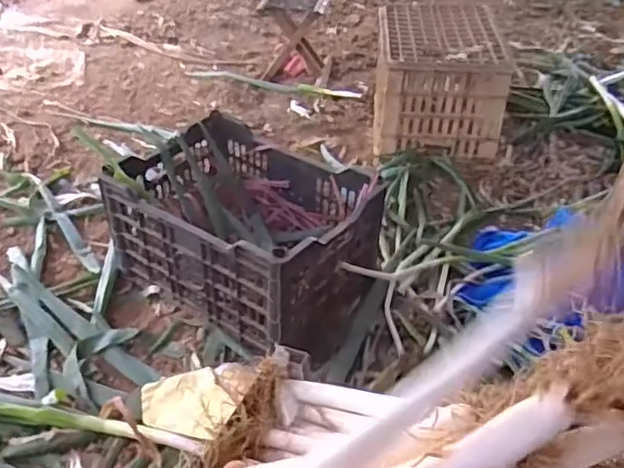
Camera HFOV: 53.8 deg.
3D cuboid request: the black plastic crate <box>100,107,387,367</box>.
[{"bbox_3d":[-0.120,-0.001,1.239,0.479,0.247,0.335,26,44,27],"label":"black plastic crate"}]

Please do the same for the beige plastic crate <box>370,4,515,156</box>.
[{"bbox_3d":[0.359,-0.455,1.823,0.348,0.297,0.476,5,37,3],"label":"beige plastic crate"}]

